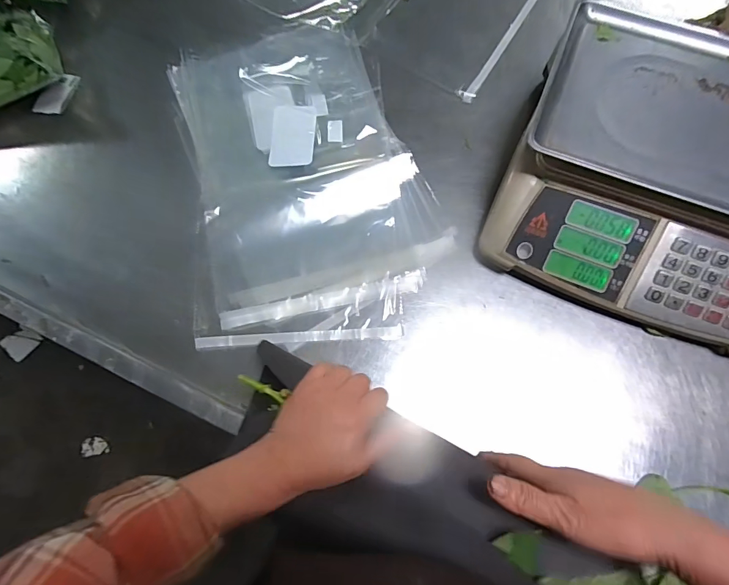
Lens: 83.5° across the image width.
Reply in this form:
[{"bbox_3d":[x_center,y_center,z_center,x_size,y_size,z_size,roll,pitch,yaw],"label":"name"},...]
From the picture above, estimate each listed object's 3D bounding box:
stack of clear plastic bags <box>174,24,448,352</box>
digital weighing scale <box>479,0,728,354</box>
[{"bbox_3d":[-0.080,-0.164,0.548,0.307,0.015,0.470,-11,73,-3],"label":"stack of clear plastic bags"},{"bbox_3d":[0.353,-0.139,0.473,0.345,0.137,0.331,21,74,7],"label":"digital weighing scale"}]

